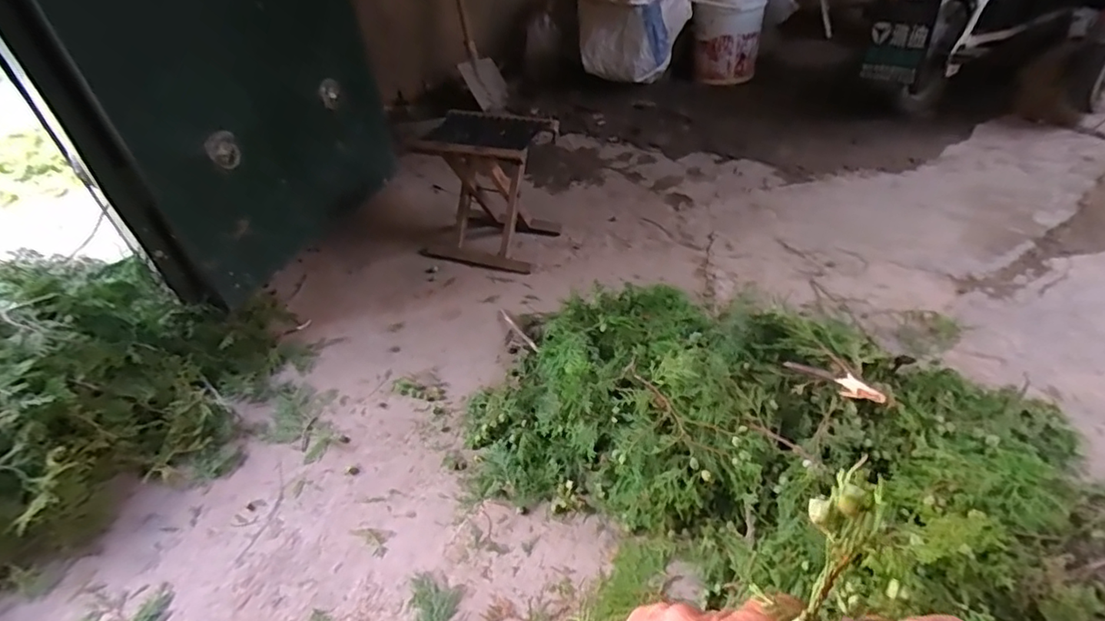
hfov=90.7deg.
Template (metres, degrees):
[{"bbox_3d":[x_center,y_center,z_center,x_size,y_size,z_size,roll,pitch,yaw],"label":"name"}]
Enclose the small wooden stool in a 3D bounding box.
[{"bbox_3d":[-0.170,-0.312,1.436,0.338,0.347,0.234,6,43,15],"label":"small wooden stool"}]

